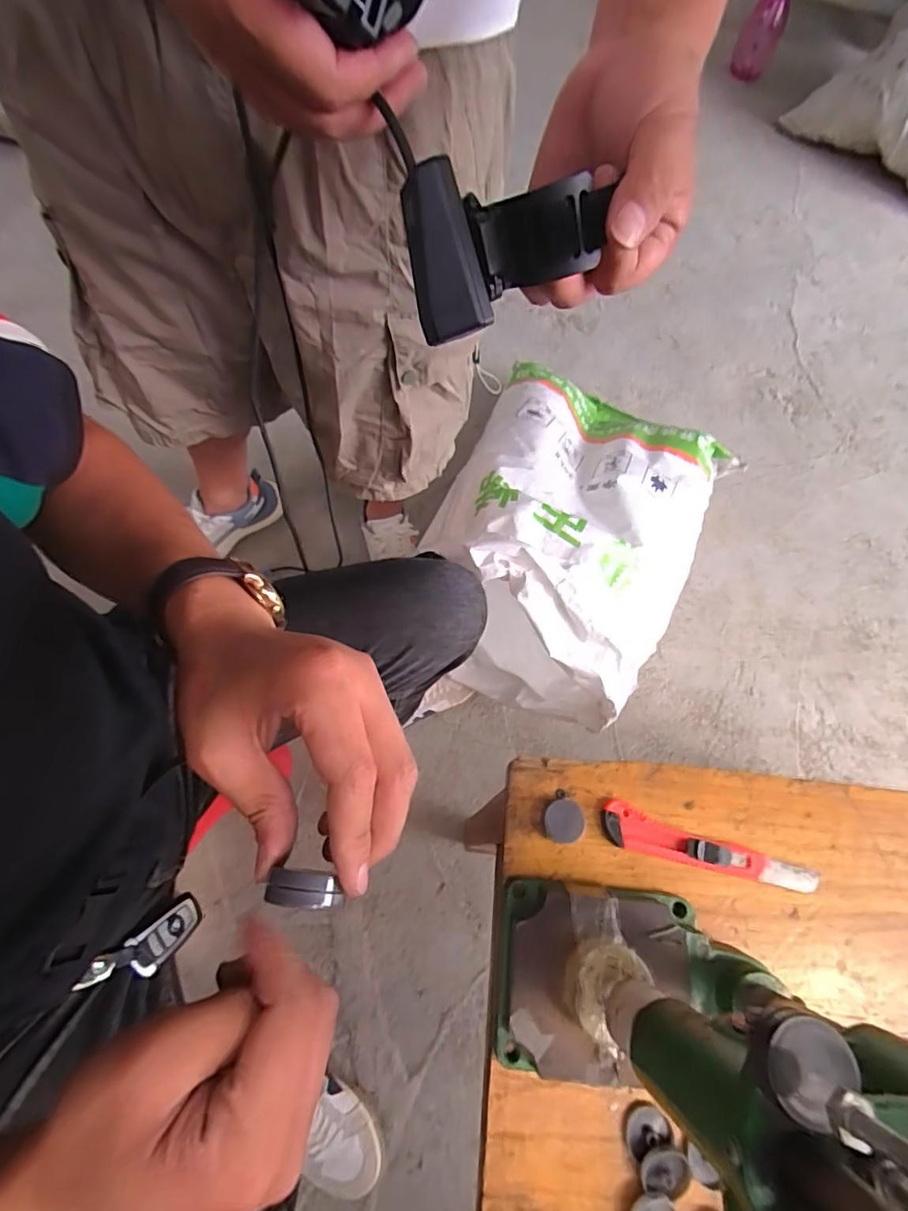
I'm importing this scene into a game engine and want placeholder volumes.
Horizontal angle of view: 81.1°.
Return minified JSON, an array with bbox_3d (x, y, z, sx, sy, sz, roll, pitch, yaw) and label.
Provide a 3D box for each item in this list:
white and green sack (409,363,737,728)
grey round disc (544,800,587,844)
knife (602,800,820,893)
[{"bbox_3d":[0.221,-0.150,0.884,0.419,0.310,0.712,27,69,6],"label":"white and green sack"},{"bbox_3d":[0.089,0.174,0.428,0.030,0.015,0.031,2,69,-4],"label":"grey round disc"},{"bbox_3d":[0.204,0.196,0.427,0.171,0.013,0.032,15,68,2],"label":"knife"}]

